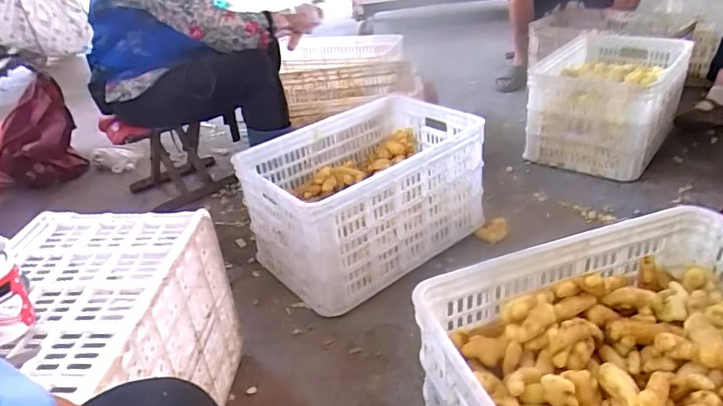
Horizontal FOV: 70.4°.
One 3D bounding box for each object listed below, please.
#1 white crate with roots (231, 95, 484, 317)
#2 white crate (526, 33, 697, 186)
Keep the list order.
[{"bbox_3d":[0.016,-0.027,1.268,0.537,0.286,0.363,-26,36,-30],"label":"white crate with roots"},{"bbox_3d":[0.777,-0.316,1.641,0.392,0.273,0.527,14,36,30],"label":"white crate"}]

